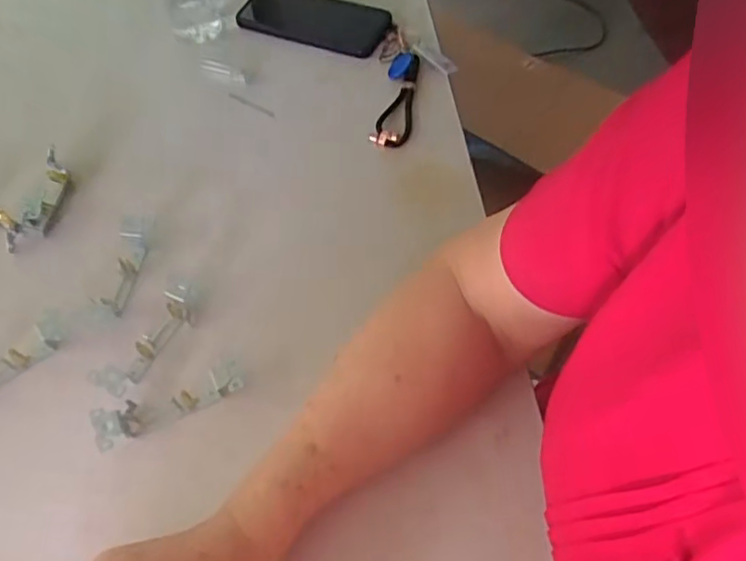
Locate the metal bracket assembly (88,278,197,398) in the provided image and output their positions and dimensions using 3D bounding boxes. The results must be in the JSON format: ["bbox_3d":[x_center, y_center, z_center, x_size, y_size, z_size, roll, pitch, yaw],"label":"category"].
[{"bbox_3d":[-0.172,0.044,0.466,0.029,0.020,0.099,21,61,14],"label":"metal bracket assembly"}]

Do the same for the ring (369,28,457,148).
[{"bbox_3d":[0.043,-0.195,0.620,0.064,0.019,0.157,9,58,8],"label":"ring"}]

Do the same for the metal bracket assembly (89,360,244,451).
[{"bbox_3d":[-0.145,0.092,0.437,0.103,0.024,0.028,-20,59,-10],"label":"metal bracket assembly"}]

